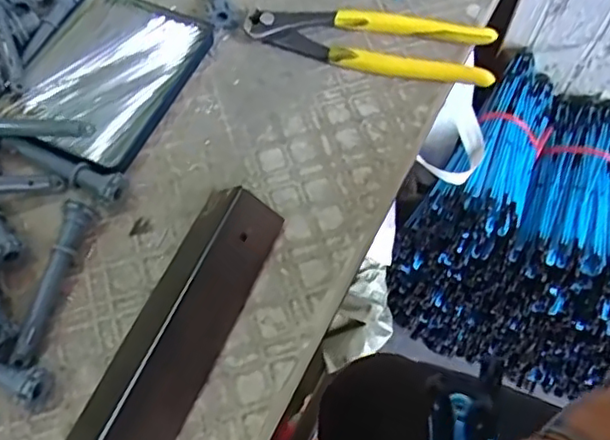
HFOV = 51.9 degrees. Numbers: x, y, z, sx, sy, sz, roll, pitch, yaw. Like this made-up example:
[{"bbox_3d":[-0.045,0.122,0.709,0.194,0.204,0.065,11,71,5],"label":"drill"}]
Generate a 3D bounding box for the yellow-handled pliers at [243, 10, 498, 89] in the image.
[{"bbox_3d":[0.044,-0.121,0.424,0.164,0.018,0.043,11,62,4],"label":"yellow-handled pliers"}]

